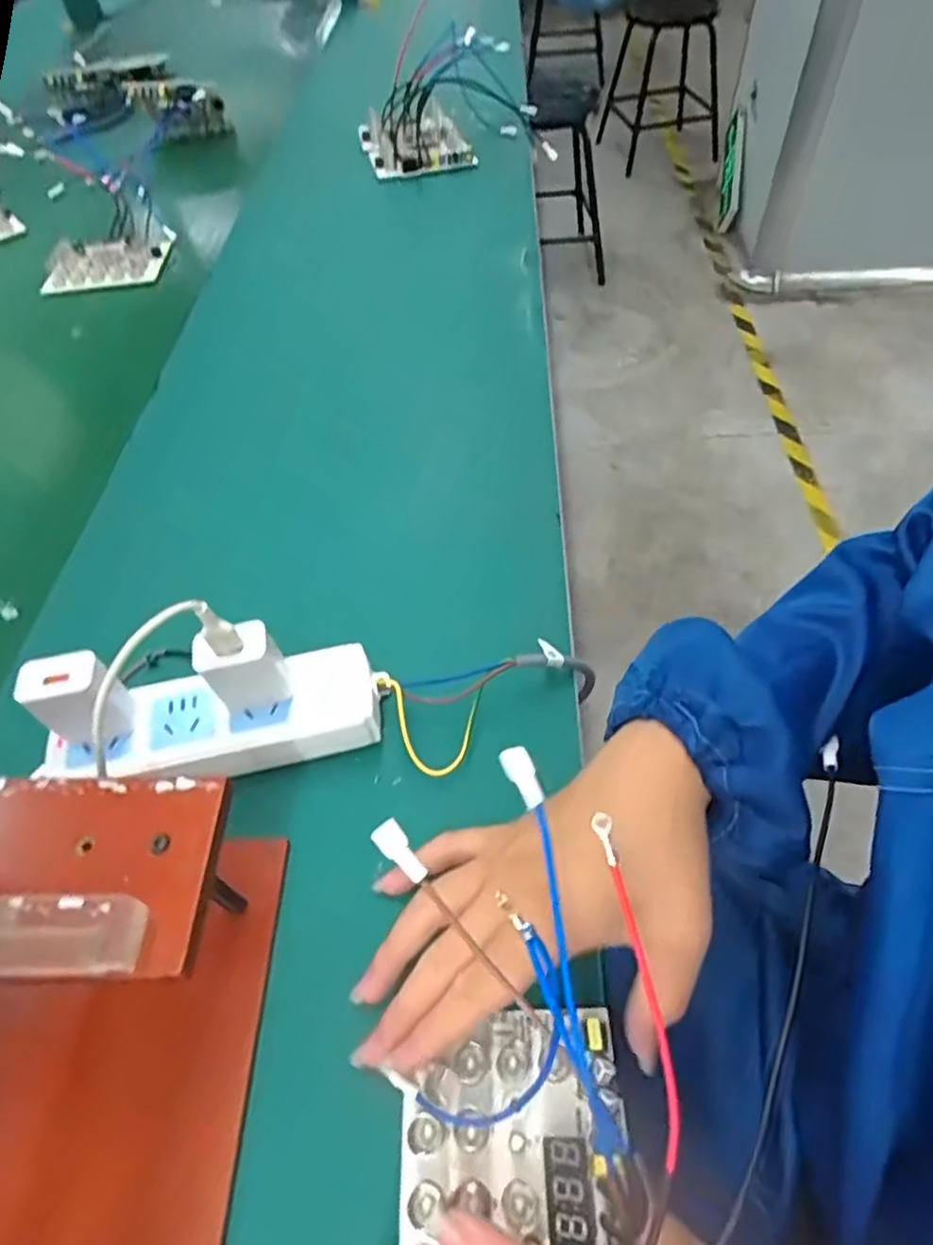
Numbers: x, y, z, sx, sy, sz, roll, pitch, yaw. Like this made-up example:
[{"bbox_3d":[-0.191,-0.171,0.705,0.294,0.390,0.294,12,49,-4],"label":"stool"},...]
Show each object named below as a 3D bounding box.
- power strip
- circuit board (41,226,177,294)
[{"bbox_3d":[-0.131,0.055,0.364,0.170,0.028,0.054,-11,53,-4],"label":"power strip"},{"bbox_3d":[-0.392,-0.398,0.737,0.130,0.013,0.077,-8,69,-7],"label":"circuit board"}]

